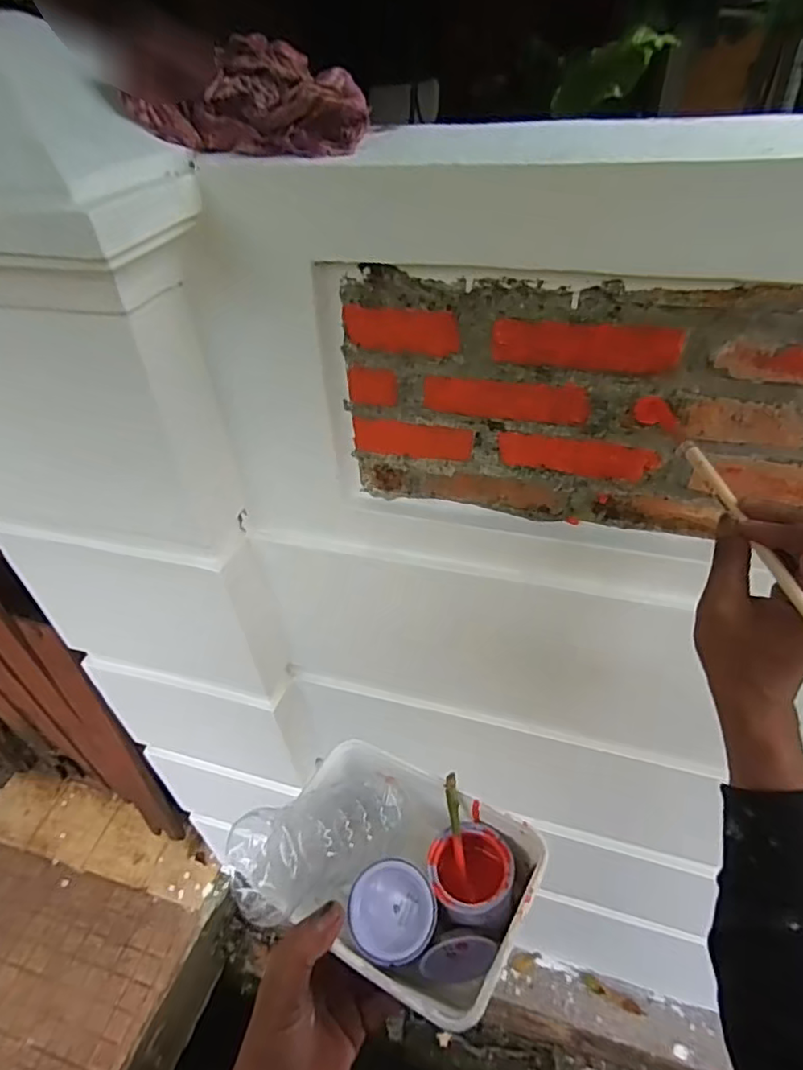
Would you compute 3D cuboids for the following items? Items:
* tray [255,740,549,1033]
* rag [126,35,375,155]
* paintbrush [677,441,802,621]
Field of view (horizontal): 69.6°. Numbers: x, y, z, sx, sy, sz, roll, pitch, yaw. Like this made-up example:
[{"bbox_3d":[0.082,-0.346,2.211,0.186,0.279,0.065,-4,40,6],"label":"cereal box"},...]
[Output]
[{"bbox_3d":[-0.003,0.229,0.397,0.171,0.067,0.132,19,46,25],"label":"tray"},{"bbox_3d":[-0.128,-0.367,0.484,0.208,0.073,0.089,6,42,12],"label":"rag"},{"bbox_3d":[0.231,0.016,0.361,0.008,0.010,0.259,-5,44,0],"label":"paintbrush"}]

